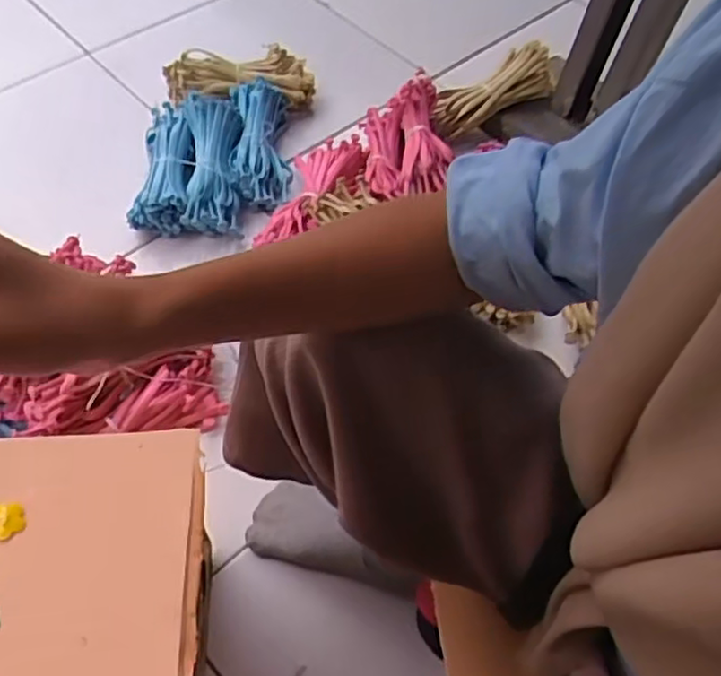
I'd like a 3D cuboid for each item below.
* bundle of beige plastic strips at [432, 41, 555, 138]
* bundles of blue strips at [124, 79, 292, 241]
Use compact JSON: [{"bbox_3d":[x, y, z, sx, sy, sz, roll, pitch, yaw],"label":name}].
[{"bbox_3d":[0.194,-0.360,1.015,0.191,0.070,0.057,-27,57,6],"label":"bundle of beige plastic strips"},{"bbox_3d":[-0.200,-0.257,0.957,0.198,0.081,0.254,2,57,-3],"label":"bundles of blue strips"}]

